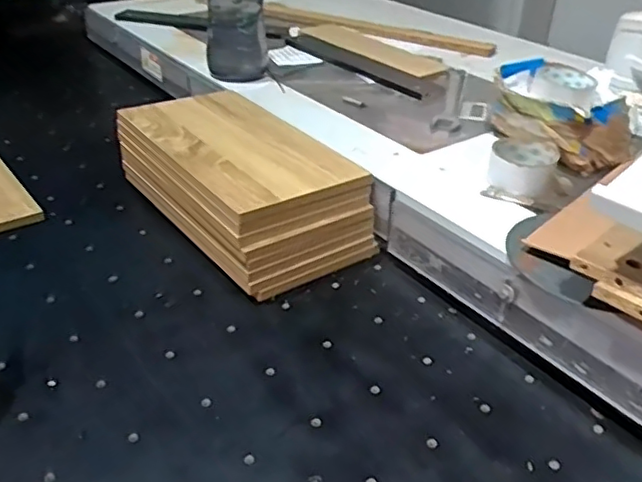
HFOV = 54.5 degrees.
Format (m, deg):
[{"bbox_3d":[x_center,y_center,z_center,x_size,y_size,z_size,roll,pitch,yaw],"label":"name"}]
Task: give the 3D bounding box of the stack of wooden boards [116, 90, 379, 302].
[{"bbox_3d":[-0.136,-0.091,0.931,0.209,0.137,0.430,-21,39,-32],"label":"stack of wooden boards"}]

